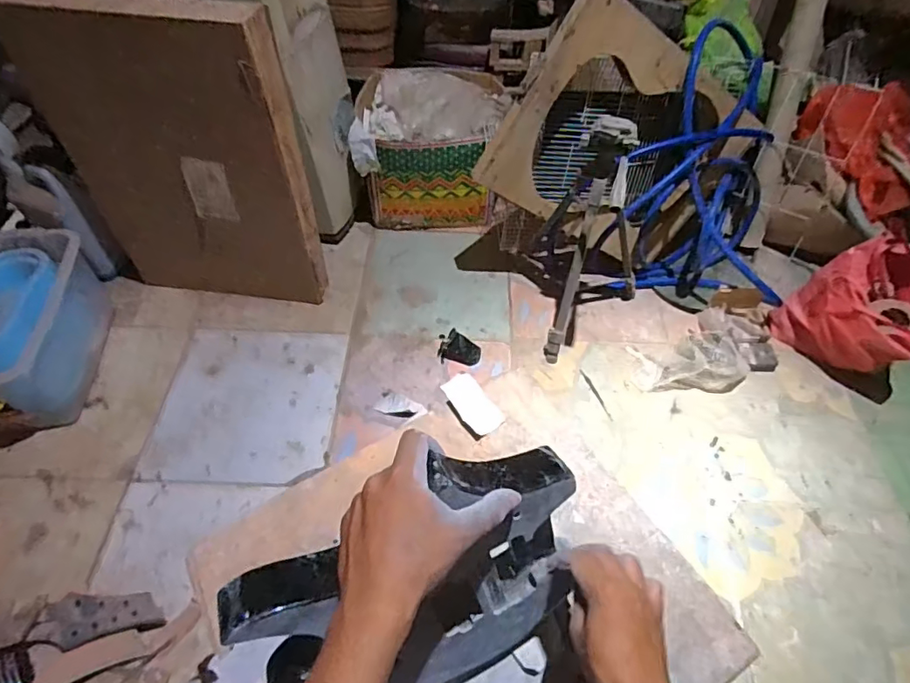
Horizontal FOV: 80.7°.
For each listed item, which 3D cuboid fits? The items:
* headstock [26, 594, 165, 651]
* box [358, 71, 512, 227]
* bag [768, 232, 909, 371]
[{"bbox_3d":[-0.602,0.474,0.915,0.184,0.012,0.079,11,69,-22],"label":"headstock"},{"bbox_3d":[-0.067,-0.559,1.539,0.388,0.283,0.360,-1,54,-2],"label":"box"},{"bbox_3d":[0.912,-0.066,1.227,0.254,0.285,0.187,35,61,22],"label":"bag"}]

